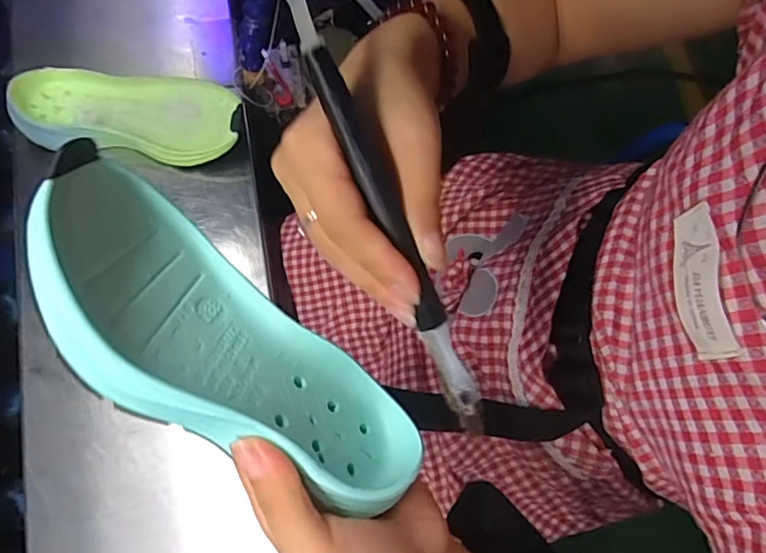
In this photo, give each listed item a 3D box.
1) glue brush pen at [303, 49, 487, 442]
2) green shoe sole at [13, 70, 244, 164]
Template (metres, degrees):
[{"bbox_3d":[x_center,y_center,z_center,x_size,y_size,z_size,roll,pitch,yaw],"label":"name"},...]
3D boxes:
[{"bbox_3d":[0.009,-0.010,0.217,0.015,0.016,0.168,-26,106,-7],"label":"glue brush pen"},{"bbox_3d":[-0.251,-0.166,0.536,0.210,0.050,0.090,6,77,0],"label":"green shoe sole"}]

